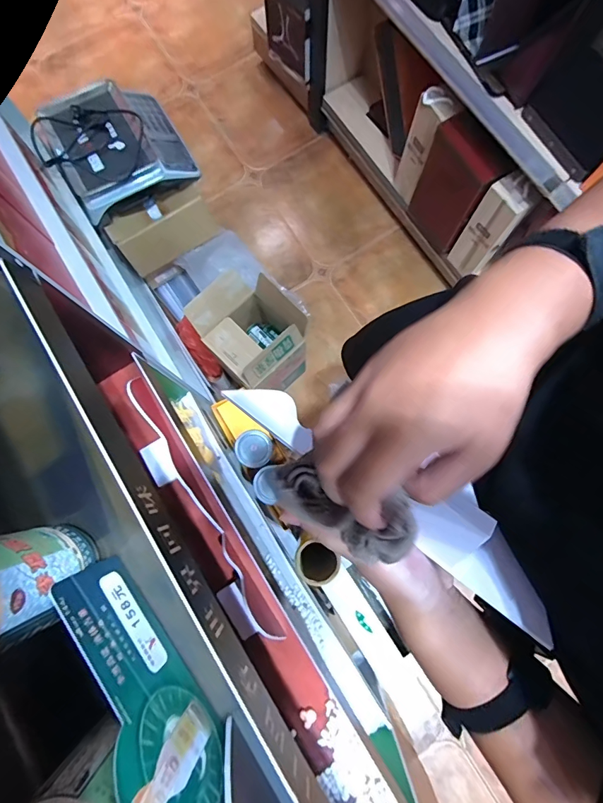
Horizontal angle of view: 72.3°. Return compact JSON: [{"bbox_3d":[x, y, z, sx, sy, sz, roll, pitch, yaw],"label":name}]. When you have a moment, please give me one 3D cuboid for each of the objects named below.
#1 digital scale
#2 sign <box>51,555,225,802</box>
[{"bbox_3d":[-0.536,-0.752,1.203,0.346,0.129,0.339,-30,80,-5],"label":"digital scale"},{"bbox_3d":[-0.108,0.203,0.286,0.004,0.106,0.194,-37,77,3],"label":"sign"}]

